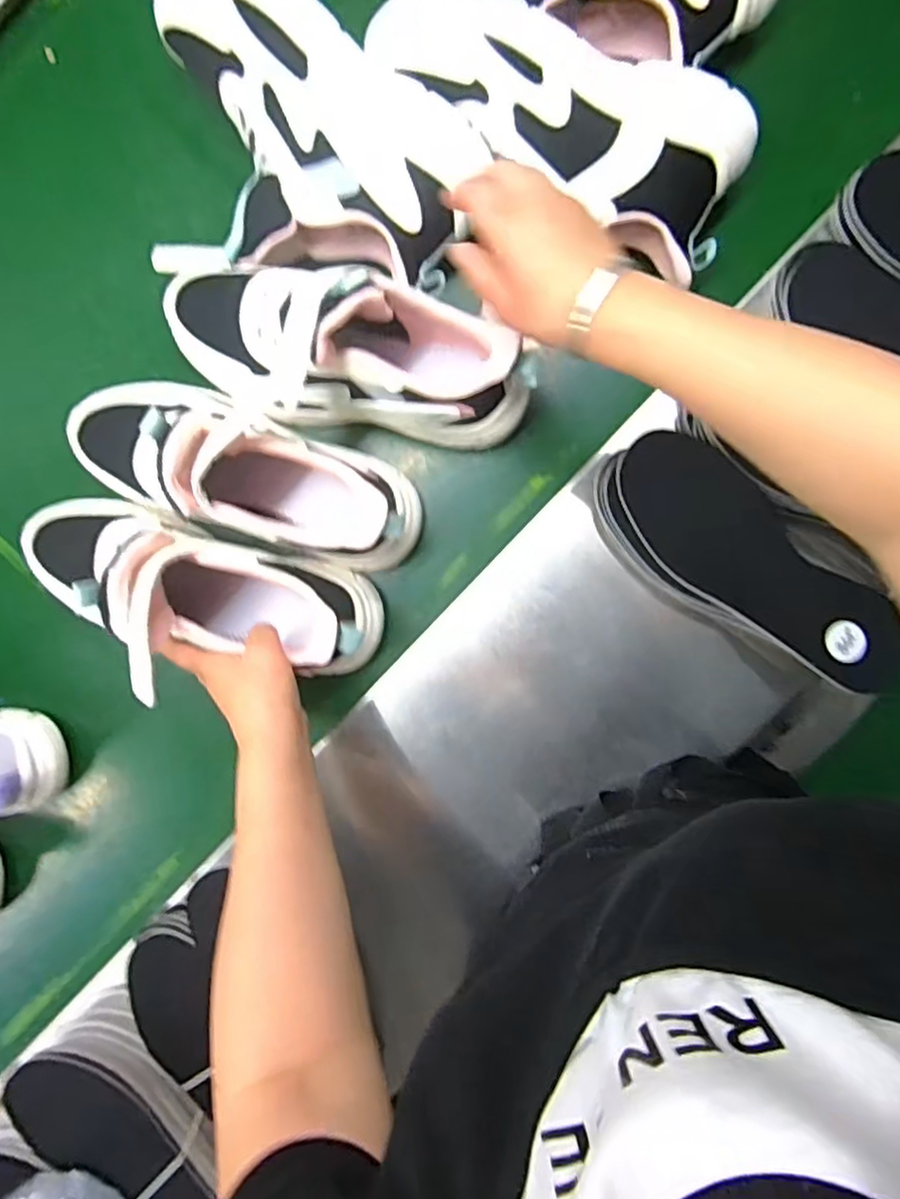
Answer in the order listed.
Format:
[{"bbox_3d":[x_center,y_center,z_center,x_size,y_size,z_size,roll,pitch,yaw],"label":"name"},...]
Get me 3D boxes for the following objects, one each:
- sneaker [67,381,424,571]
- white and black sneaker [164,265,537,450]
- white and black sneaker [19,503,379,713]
[{"bbox_3d":[-0.151,-0.093,0.465,0.263,0.111,0.087,22,94,-2],"label":"sneaker"},{"bbox_3d":[-0.079,-0.172,0.453,0.266,0.129,0.092,17,95,-1],"label":"white and black sneaker"},{"bbox_3d":[-0.189,-0.002,0.461,0.266,0.128,0.093,17,95,-1],"label":"white and black sneaker"}]

